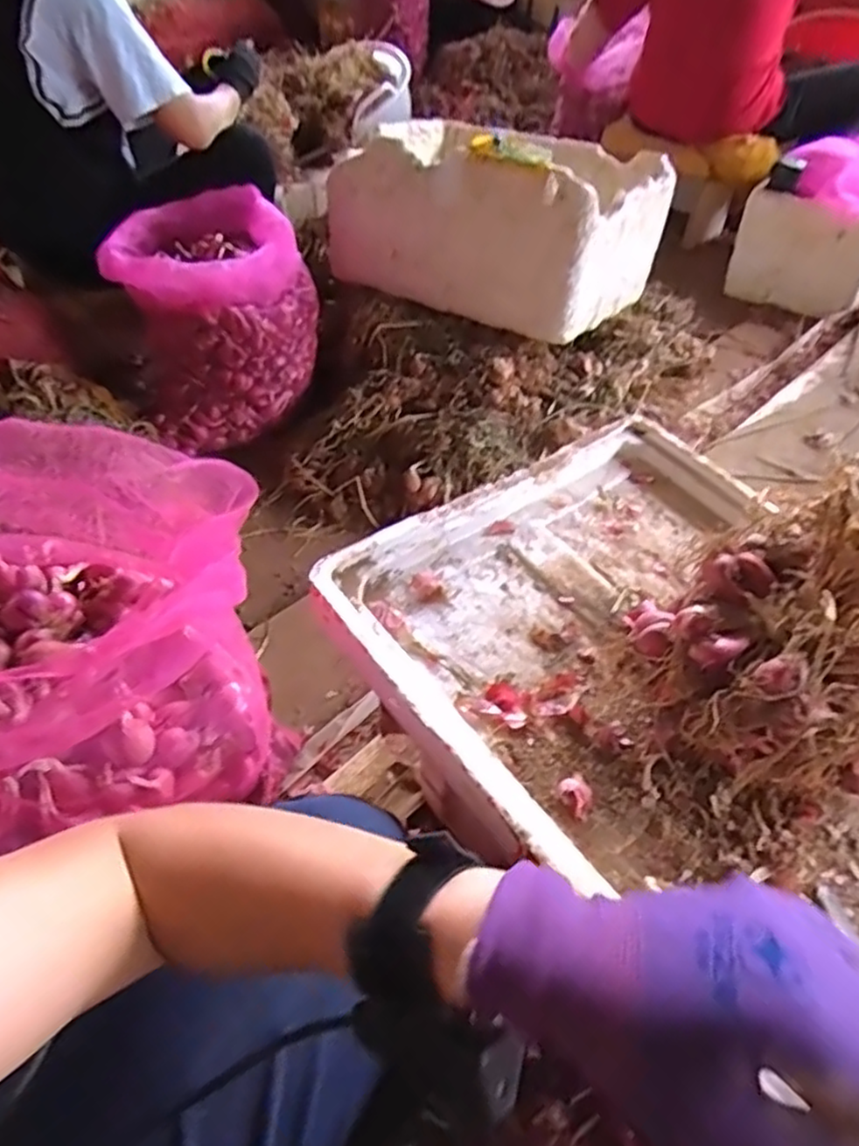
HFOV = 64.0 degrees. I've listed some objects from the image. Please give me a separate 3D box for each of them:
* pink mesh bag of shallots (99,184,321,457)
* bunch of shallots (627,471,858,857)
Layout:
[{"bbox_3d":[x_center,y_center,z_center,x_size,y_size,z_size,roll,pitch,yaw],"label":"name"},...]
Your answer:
[{"bbox_3d":[-0.390,-0.474,1.297,0.342,0.343,0.267,-17,51,-15],"label":"pink mesh bag of shallots"},{"bbox_3d":[0.251,0.052,0.473,0.215,0.163,0.186,-15,50,-14],"label":"bunch of shallots"}]

